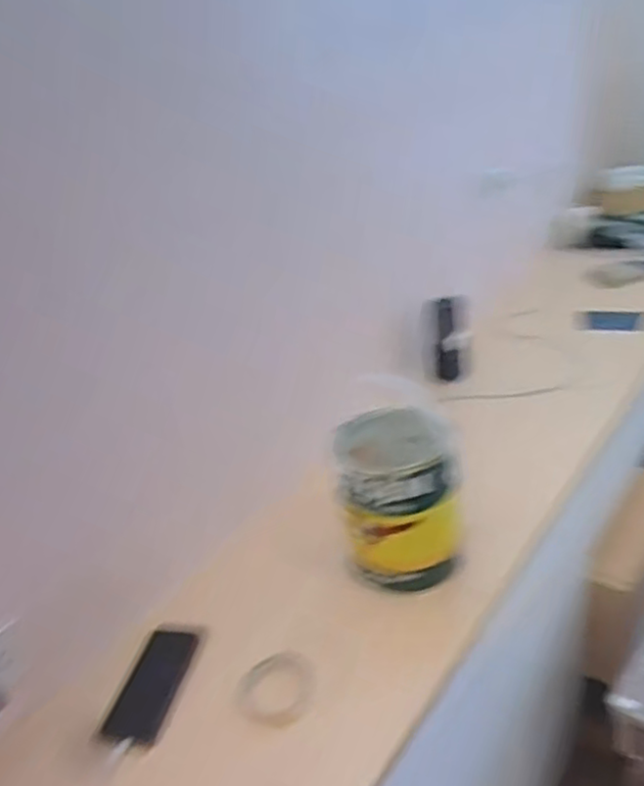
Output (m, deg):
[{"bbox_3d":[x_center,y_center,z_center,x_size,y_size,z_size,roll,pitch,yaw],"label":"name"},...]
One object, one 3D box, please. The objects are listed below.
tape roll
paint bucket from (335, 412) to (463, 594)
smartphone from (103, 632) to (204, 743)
[{"bbox_3d":[-0.057,0.358,0.826,0.097,0.021,0.086,-14,30,-3],"label":"tape roll"},{"bbox_3d":[0.108,0.142,0.945,0.163,0.202,0.163,-9,30,5],"label":"paint bucket"},{"bbox_3d":[-0.217,0.367,0.869,0.071,0.010,0.151,-2,31,17],"label":"smartphone"}]

